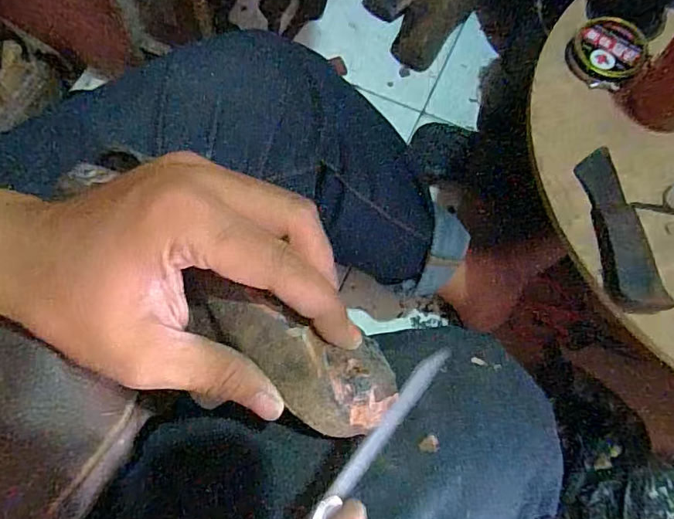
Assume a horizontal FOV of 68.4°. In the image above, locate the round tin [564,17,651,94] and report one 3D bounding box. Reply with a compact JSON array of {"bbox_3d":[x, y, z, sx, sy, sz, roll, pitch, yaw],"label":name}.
[{"bbox_3d":[0.266,-0.204,0.490,0.070,0.024,0.065,1,70,-2],"label":"round tin"}]

